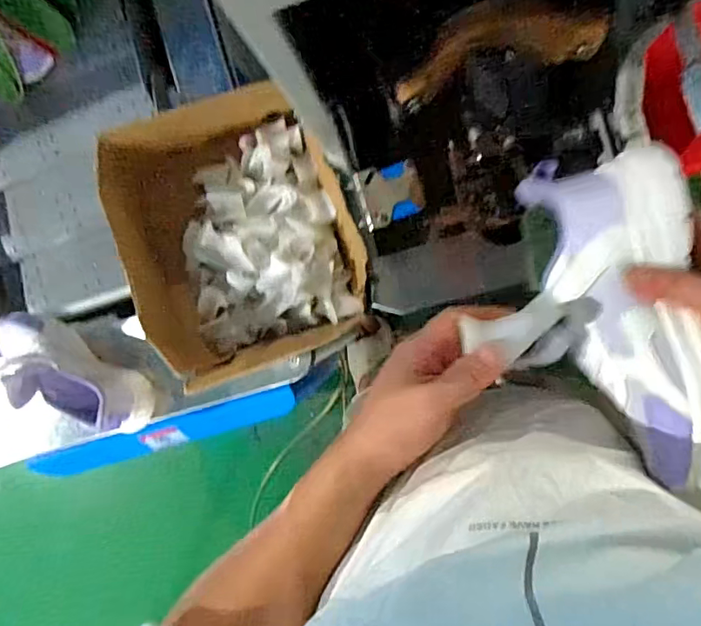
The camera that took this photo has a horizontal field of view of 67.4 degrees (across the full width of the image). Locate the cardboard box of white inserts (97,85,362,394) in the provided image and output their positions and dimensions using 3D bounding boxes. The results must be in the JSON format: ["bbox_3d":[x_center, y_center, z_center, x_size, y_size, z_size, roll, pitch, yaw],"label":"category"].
[{"bbox_3d":[-0.141,-0.097,0.692,0.274,0.125,0.333,-24,89,8],"label":"cardboard box of white inserts"}]

